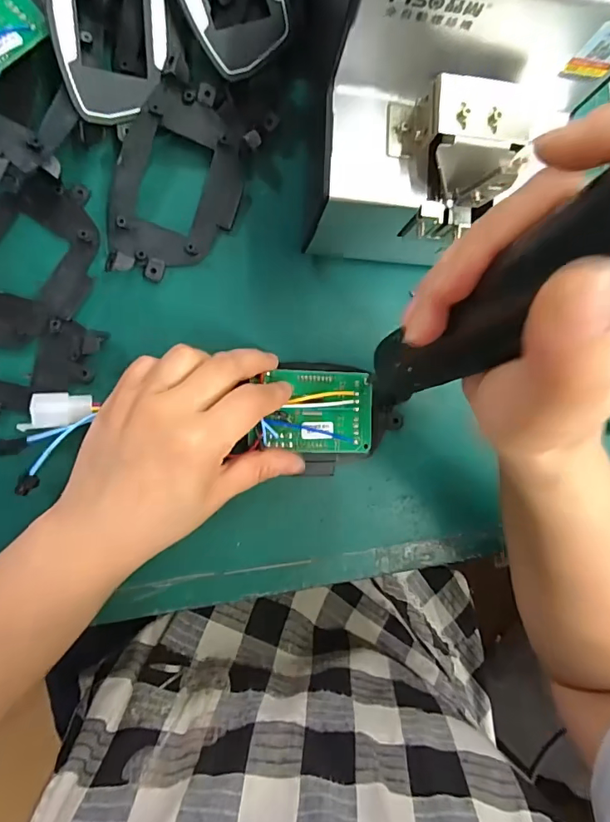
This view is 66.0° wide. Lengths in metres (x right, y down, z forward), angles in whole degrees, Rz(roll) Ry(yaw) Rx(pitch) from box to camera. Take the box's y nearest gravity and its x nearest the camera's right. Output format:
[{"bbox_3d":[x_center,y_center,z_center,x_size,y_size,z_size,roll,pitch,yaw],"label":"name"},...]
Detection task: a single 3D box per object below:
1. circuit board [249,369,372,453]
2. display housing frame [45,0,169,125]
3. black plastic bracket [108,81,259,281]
[{"bbox_3d":[0.006,0.000,0.286,0.072,0.008,0.050,2,91,-9],"label":"circuit board"},{"bbox_3d":[-0.105,-0.213,0.253,0.059,0.006,0.102,-7,110,-27],"label":"display housing frame"},{"bbox_3d":[-0.075,-0.132,0.277,0.070,0.014,0.113,19,89,-9],"label":"black plastic bracket"}]

